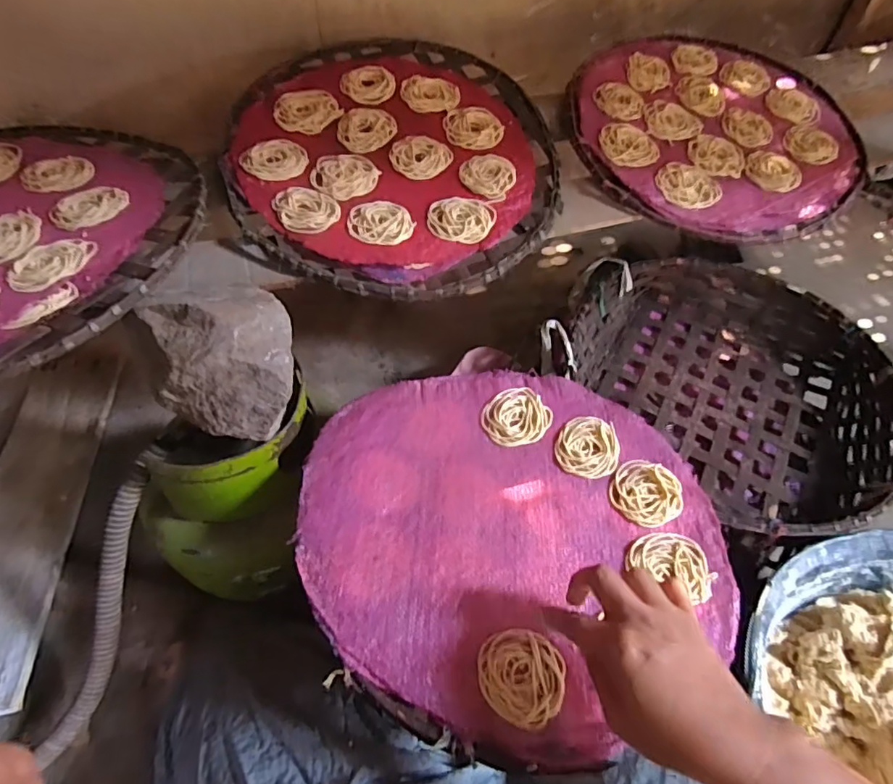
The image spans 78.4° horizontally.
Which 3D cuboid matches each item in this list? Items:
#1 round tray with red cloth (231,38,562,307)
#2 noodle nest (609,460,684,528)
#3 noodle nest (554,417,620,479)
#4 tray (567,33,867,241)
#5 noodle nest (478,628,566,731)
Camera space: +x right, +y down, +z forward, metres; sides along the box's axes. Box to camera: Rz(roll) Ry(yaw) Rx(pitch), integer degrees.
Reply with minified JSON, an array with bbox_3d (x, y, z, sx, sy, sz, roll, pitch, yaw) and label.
[{"bbox_3d":[-0.060,-0.288,0.665,0.377,0.082,0.405,0,53,0],"label":"round tray with red cloth"},{"bbox_3d":[0.185,0.092,0.504,0.061,0.008,0.064,0,53,0],"label":"noodle nest"},{"bbox_3d":[0.137,0.053,0.533,0.059,0.010,0.063,13,54,9],"label":"noodle nest"},{"bbox_3d":[0.355,-0.352,0.725,0.361,0.076,0.367,0,53,0],"label":"tray"},{"bbox_3d":[0.056,0.211,0.407,0.062,0.006,0.064,0,53,0],"label":"noodle nest"}]

